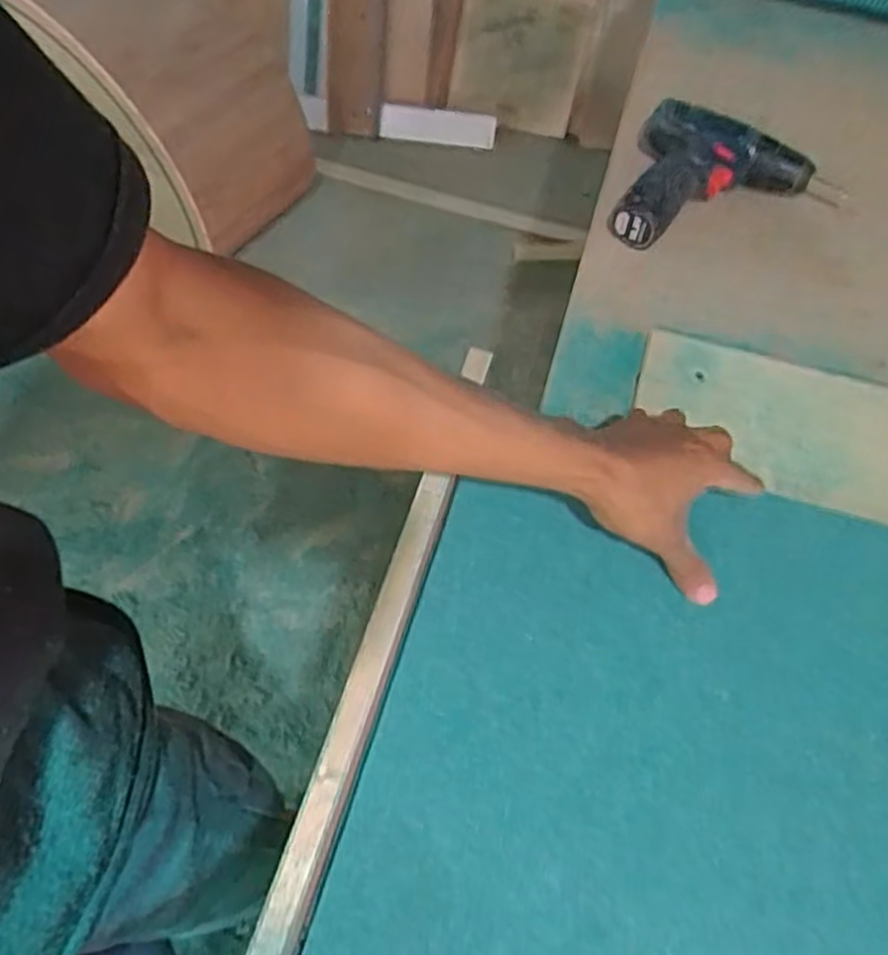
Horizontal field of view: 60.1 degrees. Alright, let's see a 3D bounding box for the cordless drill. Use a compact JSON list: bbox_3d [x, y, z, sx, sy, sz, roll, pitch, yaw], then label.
[{"bbox_3d":[0.266,-0.271,0.736,0.198,0.047,0.173,26,62,12],"label":"cordless drill"}]

